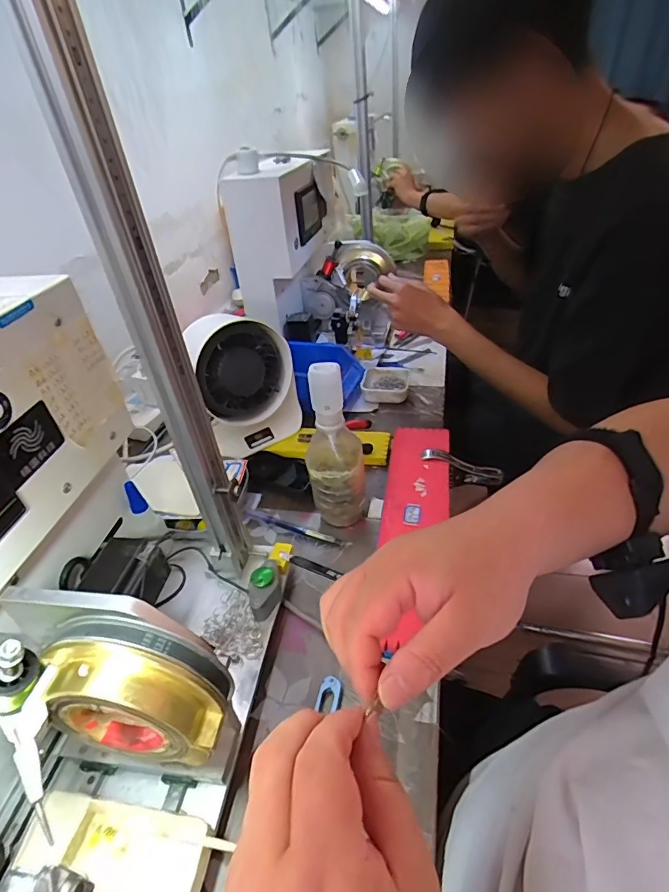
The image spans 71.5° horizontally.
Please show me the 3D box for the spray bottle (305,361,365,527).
[{"bbox_3d":[0.001,0.002,0.538,0.066,0.207,0.053,-3,38,4],"label":"spray bottle"}]

